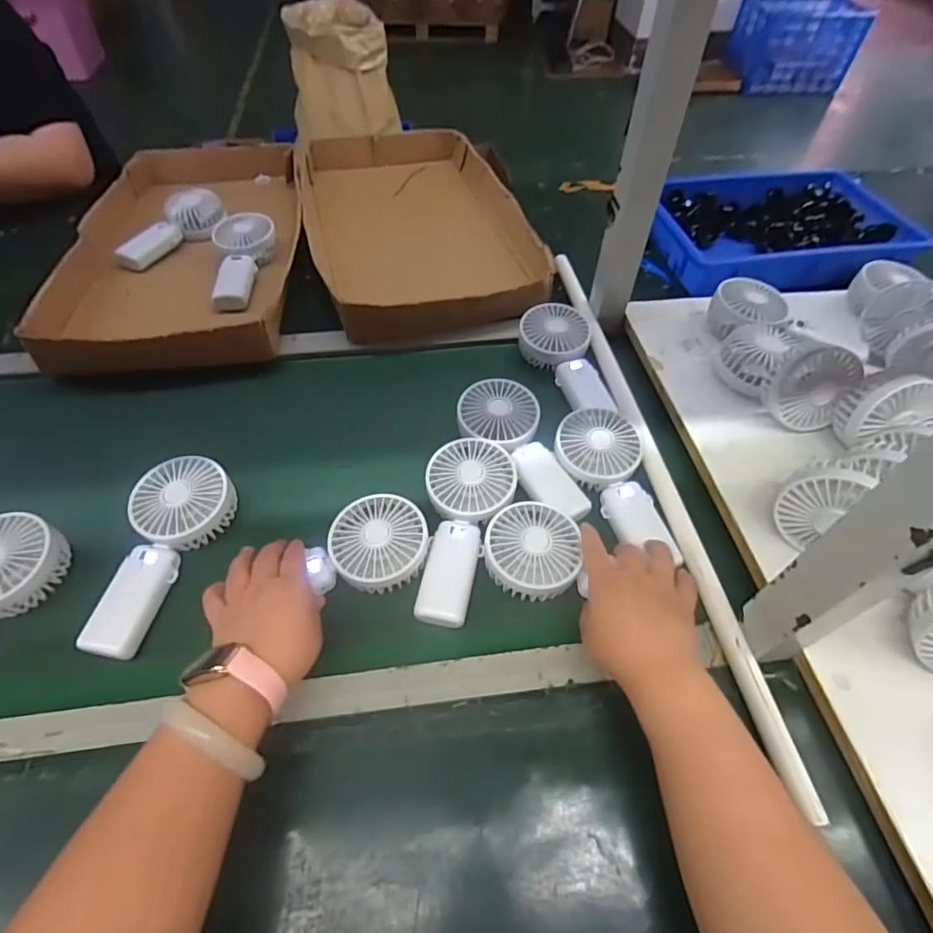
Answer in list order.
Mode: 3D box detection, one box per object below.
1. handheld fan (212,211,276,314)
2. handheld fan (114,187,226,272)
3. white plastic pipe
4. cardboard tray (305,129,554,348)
[{"bbox_3d":[-0.330,-0.290,0.746,0.085,0.041,0.171,1,65,0],"label":"handheld fan"},{"bbox_3d":[-0.457,-0.365,0.805,0.049,0.060,0.169,24,56,16],"label":"handheld fan"},{"bbox_3d":[0.191,-0.026,0.555,0.019,0.019,0.677,-6,53,-6],"label":"white plastic pipe"},{"bbox_3d":[-0.085,-0.390,0.829,0.327,0.056,0.526,-11,54,-10],"label":"cardboard tray"}]

